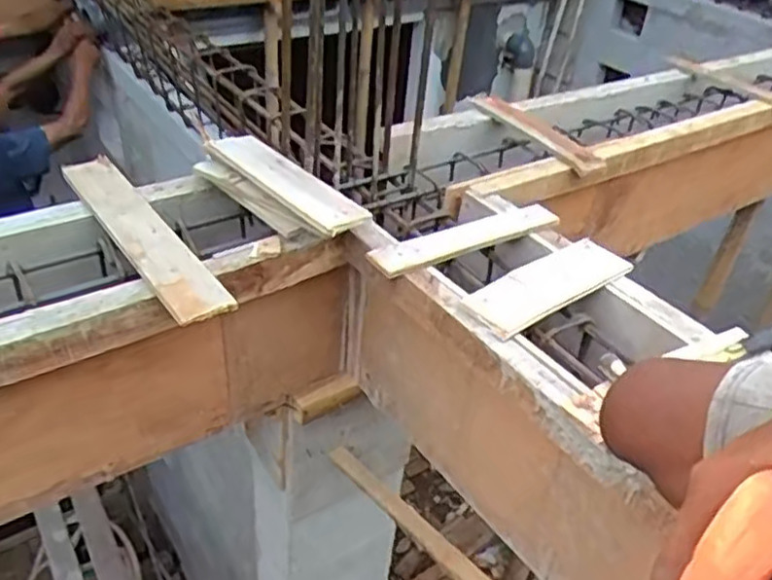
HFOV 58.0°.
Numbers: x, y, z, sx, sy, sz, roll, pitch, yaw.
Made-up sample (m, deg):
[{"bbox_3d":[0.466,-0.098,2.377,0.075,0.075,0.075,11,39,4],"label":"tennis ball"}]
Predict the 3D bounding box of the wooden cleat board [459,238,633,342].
[{"bbox_3d":[0.226,-0.009,0.966,0.272,0.019,0.086,-23,45,-33],"label":"wooden cleat board"}]

